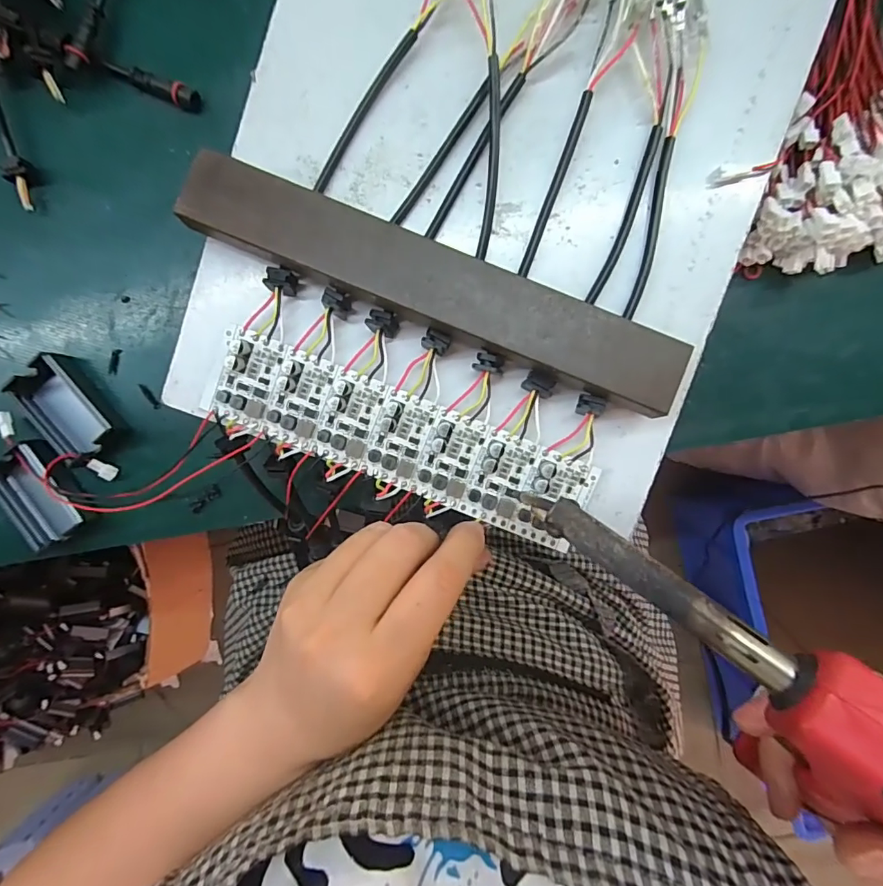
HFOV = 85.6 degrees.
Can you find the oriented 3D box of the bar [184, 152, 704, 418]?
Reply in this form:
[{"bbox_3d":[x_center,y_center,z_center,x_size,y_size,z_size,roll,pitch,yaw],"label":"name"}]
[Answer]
[{"bbox_3d":[-0.002,-0.063,0.195,0.204,0.026,0.034,21,95,0],"label":"bar"}]

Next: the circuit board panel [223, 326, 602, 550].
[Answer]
[{"bbox_3d":[-0.017,0.000,0.209,0.167,0.008,0.040,21,97,-1],"label":"circuit board panel"}]

